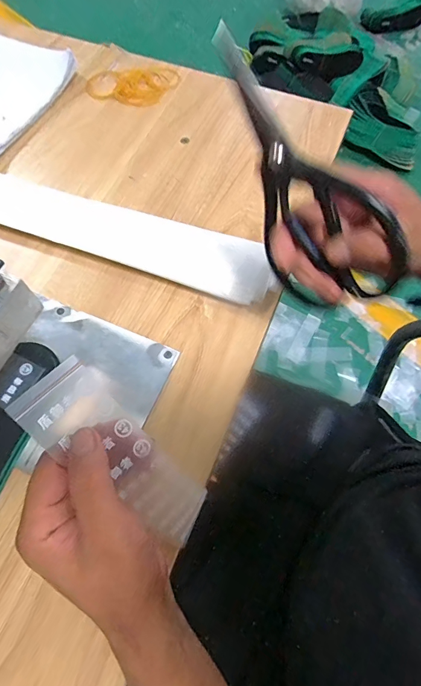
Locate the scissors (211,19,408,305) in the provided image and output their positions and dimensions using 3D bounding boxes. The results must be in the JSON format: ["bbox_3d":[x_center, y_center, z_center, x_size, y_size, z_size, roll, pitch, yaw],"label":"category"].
[{"bbox_3d":[0.050,-0.097,0.264,0.186,0.092,0.008,45,52,-8],"label":"scissors"}]

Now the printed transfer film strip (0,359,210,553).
[{"bbox_3d":[-0.050,0.067,0.221,0.127,0.010,0.044,48,71,-15],"label":"printed transfer film strip"}]

